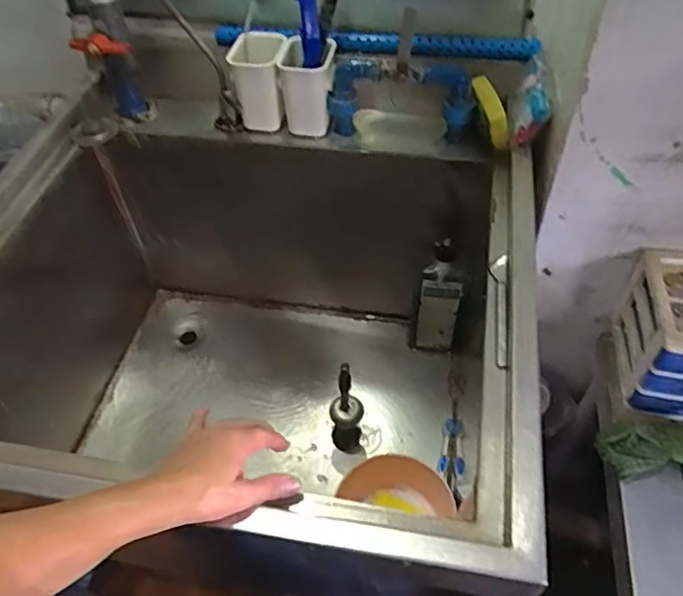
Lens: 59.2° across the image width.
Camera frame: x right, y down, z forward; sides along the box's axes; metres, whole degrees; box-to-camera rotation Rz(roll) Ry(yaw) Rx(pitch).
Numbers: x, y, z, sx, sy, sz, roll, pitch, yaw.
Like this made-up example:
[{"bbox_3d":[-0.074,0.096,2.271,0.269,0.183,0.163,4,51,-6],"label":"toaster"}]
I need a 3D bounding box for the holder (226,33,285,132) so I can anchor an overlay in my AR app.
[{"bbox_3d":[-0.117,-0.308,0.872,0.073,0.117,0.082,3,51,5],"label":"holder"}]

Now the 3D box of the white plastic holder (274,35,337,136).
[{"bbox_3d":[-0.046,-0.296,0.864,0.071,0.121,0.077,6,51,8],"label":"white plastic holder"}]

